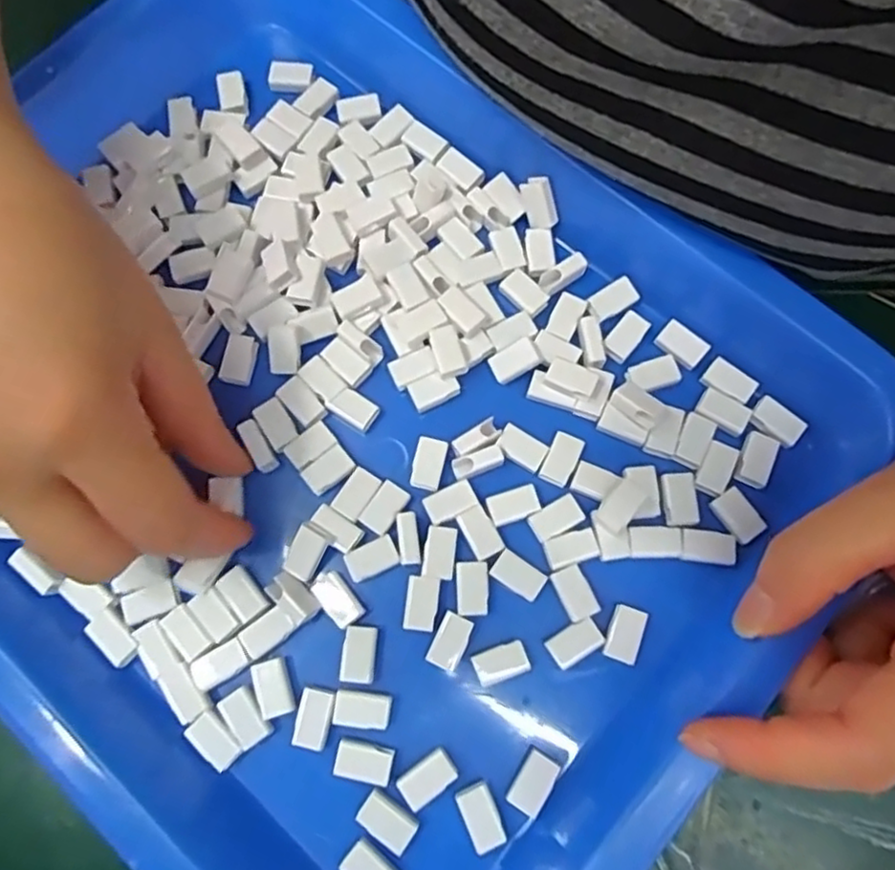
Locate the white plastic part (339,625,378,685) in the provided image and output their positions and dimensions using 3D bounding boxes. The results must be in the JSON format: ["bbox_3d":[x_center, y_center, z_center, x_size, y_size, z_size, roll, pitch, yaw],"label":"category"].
[{"bbox_3d":[-0.029,0.072,0.218,0.011,0.004,0.018,4,74,1],"label":"white plastic part"}]

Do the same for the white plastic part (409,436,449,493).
[{"bbox_3d":[-0.007,0.010,0.233,0.011,0.004,0.018,14,74,4],"label":"white plastic part"}]

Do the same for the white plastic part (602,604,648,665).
[{"bbox_3d":[0.059,0.066,0.220,0.011,0.005,0.018,24,75,7],"label":"white plastic part"}]

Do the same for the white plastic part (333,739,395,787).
[{"bbox_3d":[-0.027,0.102,0.207,0.018,0.004,0.011,10,74,3],"label":"white plastic part"}]

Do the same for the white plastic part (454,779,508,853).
[{"bbox_3d":[0.010,0.117,0.203,0.011,0.004,0.018,-23,75,-6],"label":"white plastic part"}]

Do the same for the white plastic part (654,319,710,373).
[{"bbox_3d":[0.086,-0.033,0.243,0.017,0.004,0.013,38,77,10],"label":"white plastic part"}]

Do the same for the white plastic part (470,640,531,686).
[{"bbox_3d":[0.017,0.074,0.215,0.017,0.004,0.010,-19,74,-5],"label":"white plastic part"}]

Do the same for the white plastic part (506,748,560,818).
[{"bbox_3d":[0.027,0.109,0.207,0.011,0.004,0.018,31,76,9],"label":"white plastic part"}]

